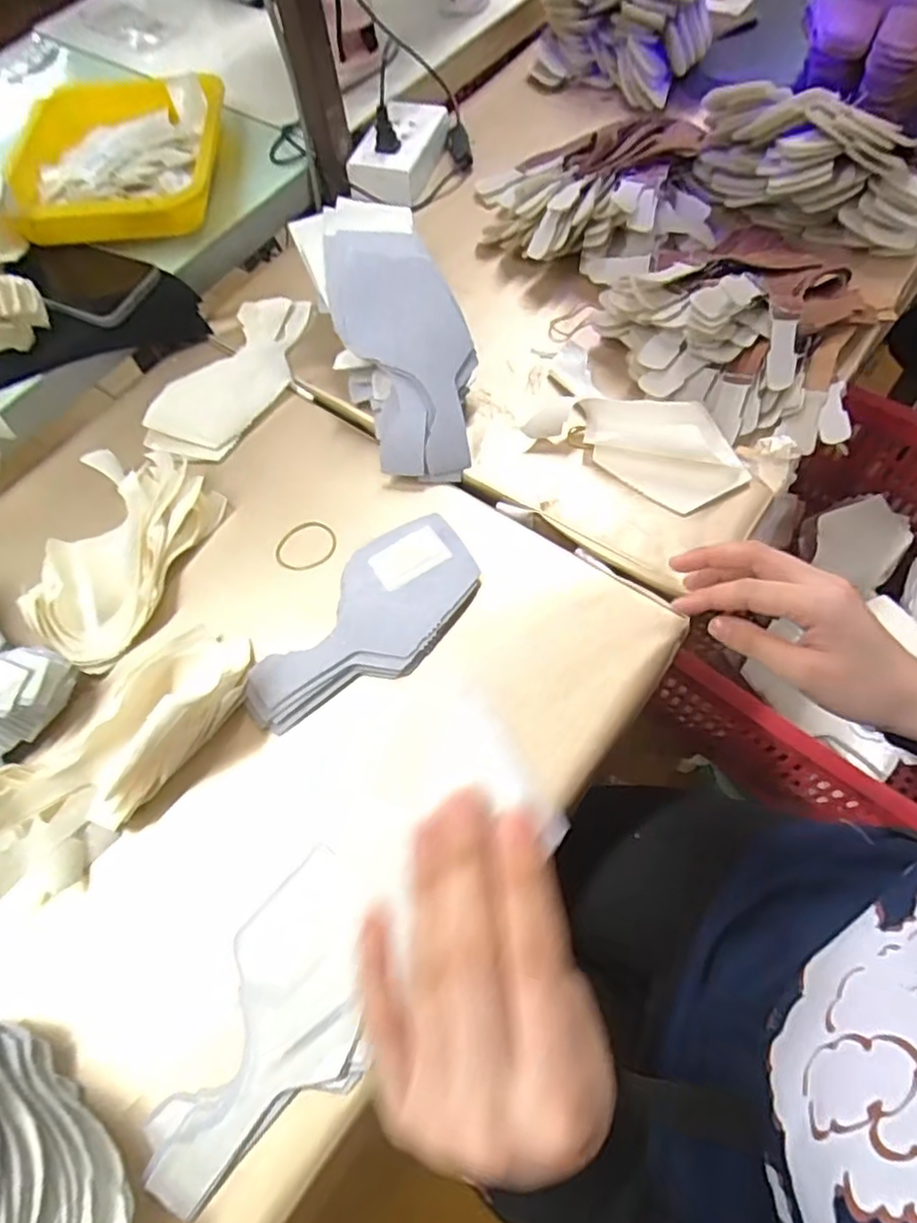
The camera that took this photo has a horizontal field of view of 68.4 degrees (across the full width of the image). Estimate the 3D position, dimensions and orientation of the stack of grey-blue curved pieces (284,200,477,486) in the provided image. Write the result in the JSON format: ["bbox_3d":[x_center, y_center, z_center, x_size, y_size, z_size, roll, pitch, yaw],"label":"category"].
[{"bbox_3d":[-0.054,-0.236,0.562,0.102,0.056,0.270,-19,80,-8],"label":"stack of grey-blue curved pieces"}]

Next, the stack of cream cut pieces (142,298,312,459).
[{"bbox_3d":[-0.197,-0.214,0.598,0.081,0.017,0.196,21,66,12],"label":"stack of cream cut pieces"}]

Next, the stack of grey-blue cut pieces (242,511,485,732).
[{"bbox_3d":[-0.064,0.009,0.484,0.086,0.016,0.191,35,71,19],"label":"stack of grey-blue cut pieces"}]

